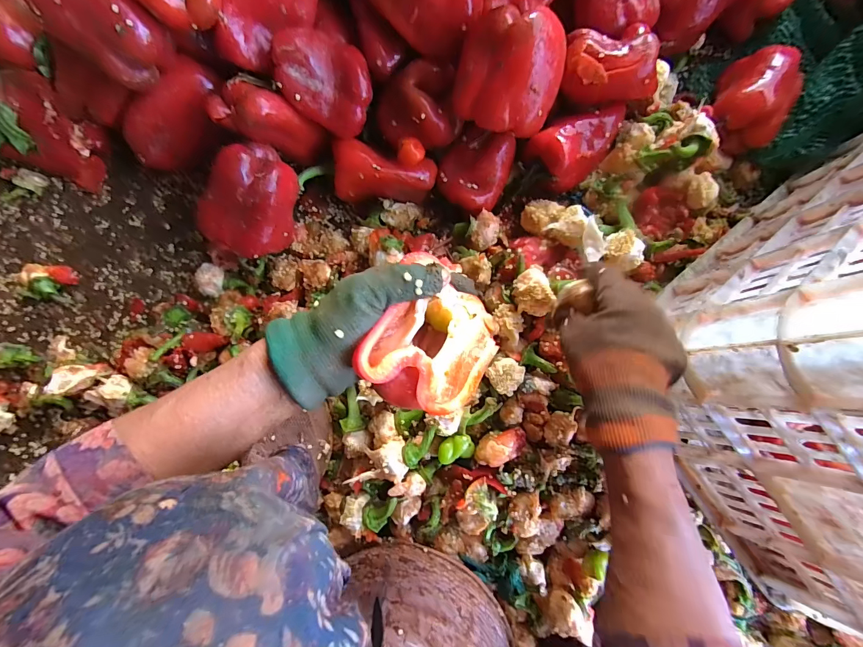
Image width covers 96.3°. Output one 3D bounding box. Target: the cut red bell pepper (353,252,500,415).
[{"bbox_3d":[0.002,0.009,0.271,0.079,0.059,0.100,23,89,-4],"label":"cut red bell pepper"}]

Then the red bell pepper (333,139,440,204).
[{"bbox_3d":[-0.051,-0.157,0.415,0.104,0.046,0.048,11,90,-4],"label":"red bell pepper"}]

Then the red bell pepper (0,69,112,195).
[{"bbox_3d":[-0.378,-0.188,0.380,0.070,0.079,0.077,26,89,-4],"label":"red bell pepper"}]

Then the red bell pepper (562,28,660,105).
[{"bbox_3d":[0.171,-0.239,0.365,0.094,0.044,0.058,17,90,-4],"label":"red bell pepper"}]

